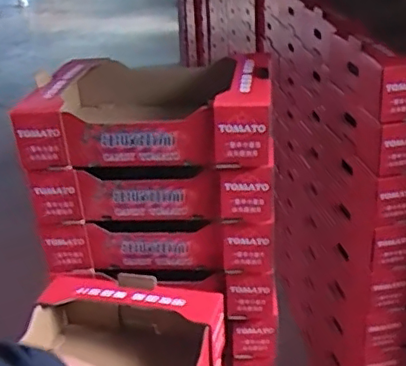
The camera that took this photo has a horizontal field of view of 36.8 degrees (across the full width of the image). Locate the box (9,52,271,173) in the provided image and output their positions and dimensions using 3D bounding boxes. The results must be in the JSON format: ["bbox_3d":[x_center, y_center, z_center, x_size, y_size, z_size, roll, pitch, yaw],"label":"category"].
[{"bbox_3d":[-0.089,-0.141,1.092,0.408,0.117,0.337,-1,27,5],"label":"box"}]

